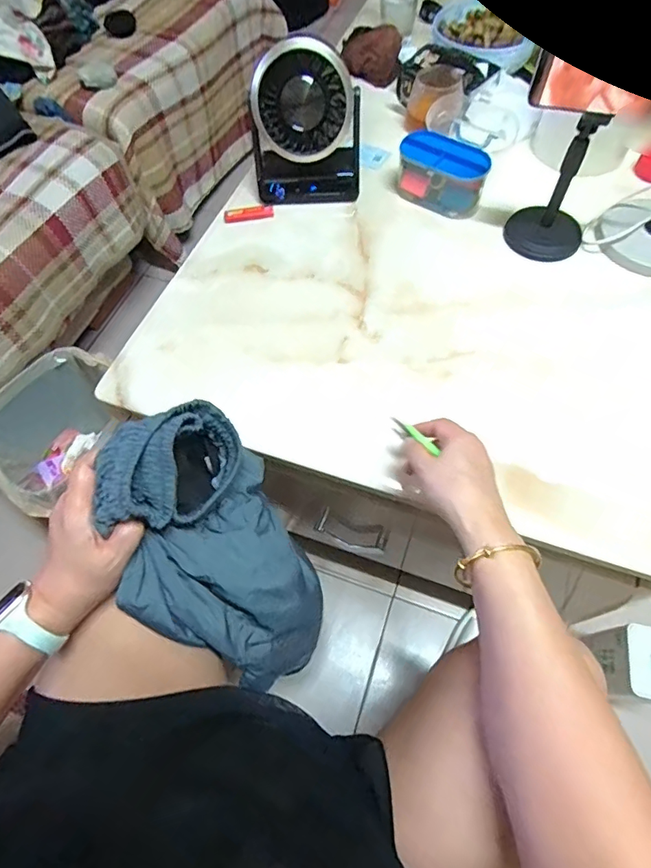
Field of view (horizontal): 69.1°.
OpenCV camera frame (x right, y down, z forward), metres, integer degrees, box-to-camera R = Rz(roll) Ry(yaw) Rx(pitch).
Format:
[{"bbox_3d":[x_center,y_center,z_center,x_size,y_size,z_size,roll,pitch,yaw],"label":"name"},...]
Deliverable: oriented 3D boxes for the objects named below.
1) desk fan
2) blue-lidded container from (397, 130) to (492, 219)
[{"bbox_3d":[-0.030,-0.456,0.714,0.163,0.191,0.075,1,61,4],"label":"desk fan"},{"bbox_3d":[0.183,-0.410,0.749,0.141,0.076,0.068,28,66,17],"label":"blue-lidded container"}]

